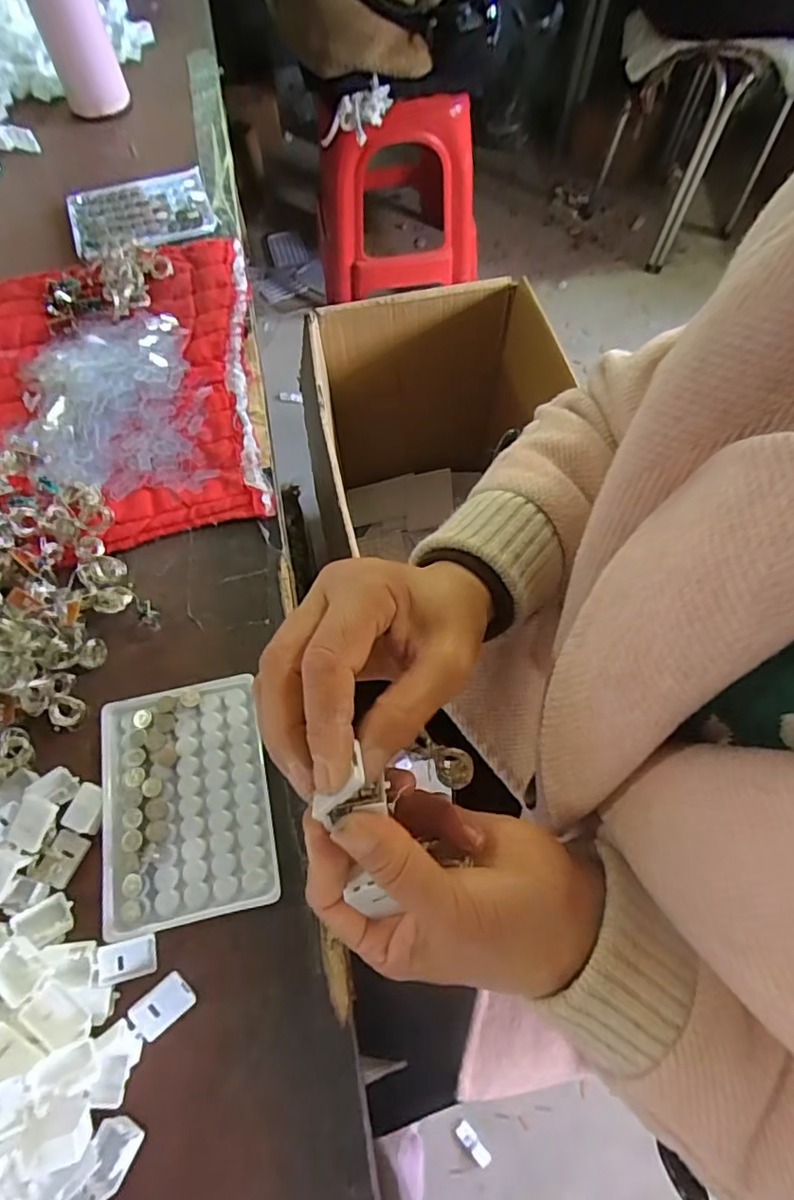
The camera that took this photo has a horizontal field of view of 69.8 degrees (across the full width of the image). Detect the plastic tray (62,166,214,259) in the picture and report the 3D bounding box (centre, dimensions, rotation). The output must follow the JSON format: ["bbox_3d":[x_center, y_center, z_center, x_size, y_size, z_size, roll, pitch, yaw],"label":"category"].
[{"bbox_3d":[-0.247,-0.374,0.550,0.131,0.014,0.106,-19,68,-9],"label":"plastic tray"}]

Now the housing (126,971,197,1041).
[{"bbox_3d":[-0.120,0.207,0.291,0.027,0.011,0.019,-38,72,-16],"label":"housing"}]

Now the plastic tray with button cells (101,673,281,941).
[{"bbox_3d":[-0.123,0.114,0.330,0.092,0.013,0.128,-12,67,-5],"label":"plastic tray with button cells"}]

